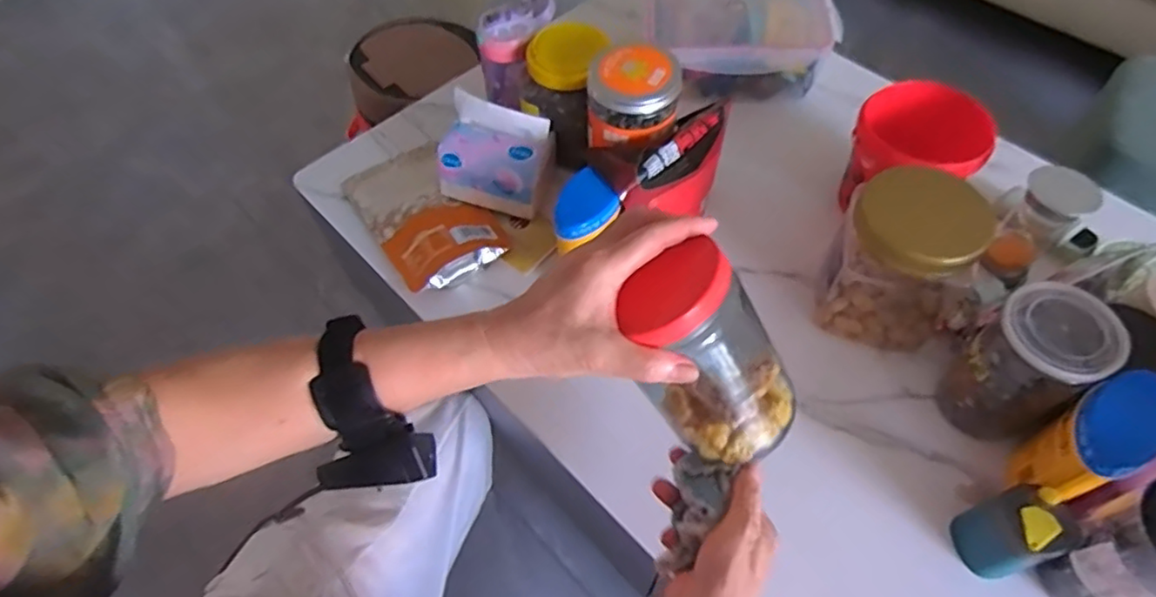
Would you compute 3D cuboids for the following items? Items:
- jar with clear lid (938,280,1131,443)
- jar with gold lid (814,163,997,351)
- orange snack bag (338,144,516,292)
[{"bbox_3d":[0.388,0.060,0.562,0.080,0.141,0.088,-29,61,-16],"label":"jar with clear lid"},{"bbox_3d":[0.311,-0.043,0.618,0.117,0.178,0.117,-1,57,1],"label":"jar with gold lid"},{"bbox_3d":[-0.189,-0.109,0.767,0.130,0.037,0.219,-31,61,-17],"label":"orange snack bag"}]

